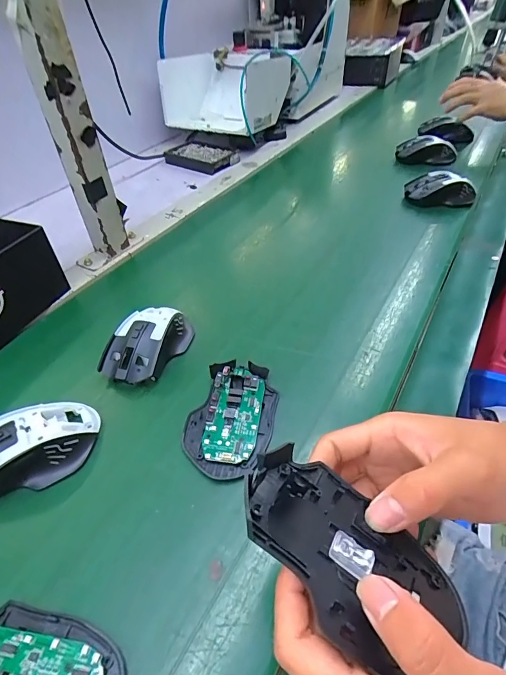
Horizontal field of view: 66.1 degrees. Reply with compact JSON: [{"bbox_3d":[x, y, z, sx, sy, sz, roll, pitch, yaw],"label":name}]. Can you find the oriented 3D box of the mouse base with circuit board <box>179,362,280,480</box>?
[{"bbox_3d":[-0.019,0.067,0.346,0.073,0.014,0.113,7,44,11],"label":"mouse base with circuit board"}]

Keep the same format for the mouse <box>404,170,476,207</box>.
[{"bbox_3d":[0.307,-0.243,0.629,0.111,0.035,0.059,0,43,3],"label":"mouse"}]

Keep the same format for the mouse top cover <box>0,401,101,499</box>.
[{"bbox_3d":[-0.189,0.090,0.320,0.118,0.037,0.068,-24,47,-20],"label":"mouse top cover"}]

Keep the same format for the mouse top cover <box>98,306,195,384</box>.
[{"bbox_3d":[-0.108,0.003,0.406,0.062,0.037,0.110,15,46,19],"label":"mouse top cover"}]

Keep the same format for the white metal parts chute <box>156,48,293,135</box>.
[{"bbox_3d":[-0.046,-0.548,0.866,0.240,0.118,0.219,18,48,22],"label":"white metal parts chute"}]

